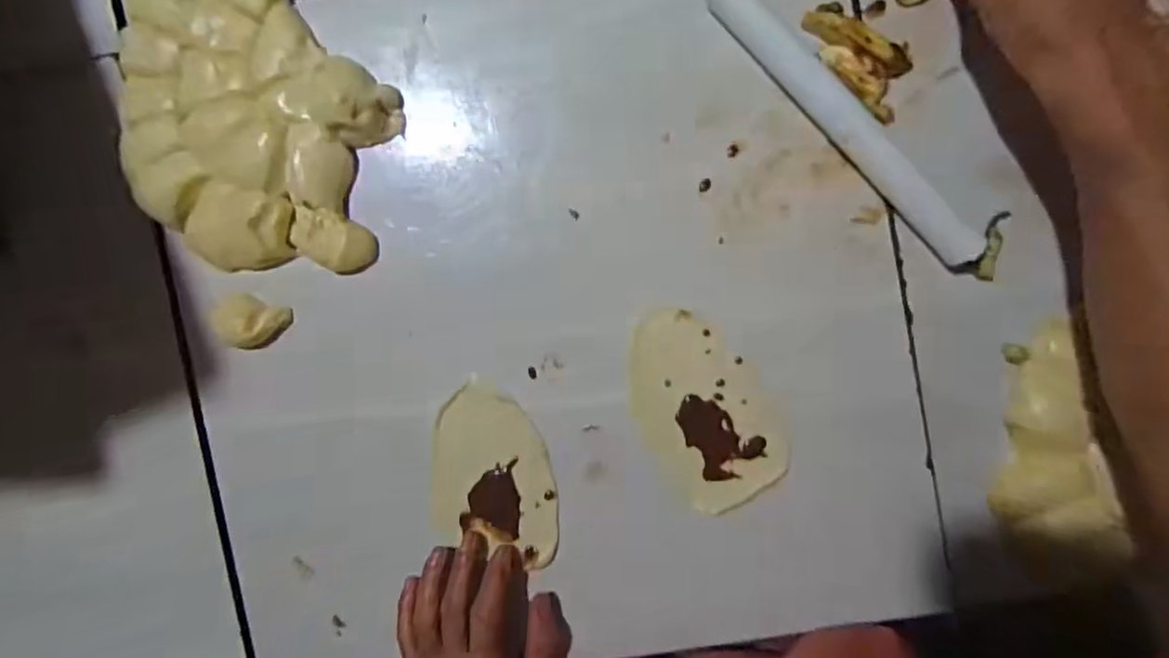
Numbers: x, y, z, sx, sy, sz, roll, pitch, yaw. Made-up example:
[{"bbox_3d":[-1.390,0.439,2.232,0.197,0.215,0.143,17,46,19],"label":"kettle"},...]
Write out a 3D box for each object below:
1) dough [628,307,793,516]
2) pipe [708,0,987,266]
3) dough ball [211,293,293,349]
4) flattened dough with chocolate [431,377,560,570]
[{"bbox_3d":[0.080,0.052,0.433,0.089,0.007,0.138,-30,92,6],"label":"dough"},{"bbox_3d":[0.162,-0.132,0.400,0.027,0.024,0.225,-45,91,7],"label":"pipe"},{"bbox_3d":[-0.236,-0.006,0.453,0.050,0.020,0.038,5,96,4],"label":"dough ball"},{"bbox_3d":[-0.064,0.100,0.448,0.089,0.011,0.122,1,96,6],"label":"flattened dough with chocolate"}]

